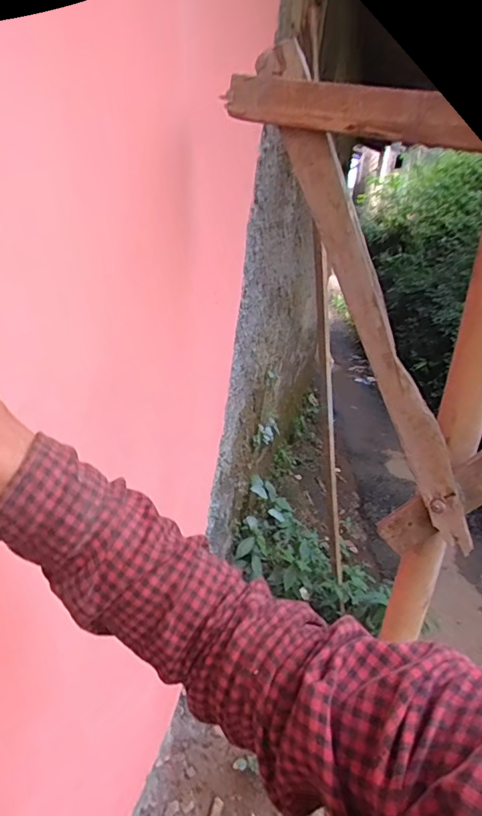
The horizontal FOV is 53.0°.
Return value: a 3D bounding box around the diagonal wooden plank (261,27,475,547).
[{"bbox_3d":[0.168,-0.101,0.590,0.055,0.620,0.029,-19,9,29],"label":"diagonal wooden plank"}]

